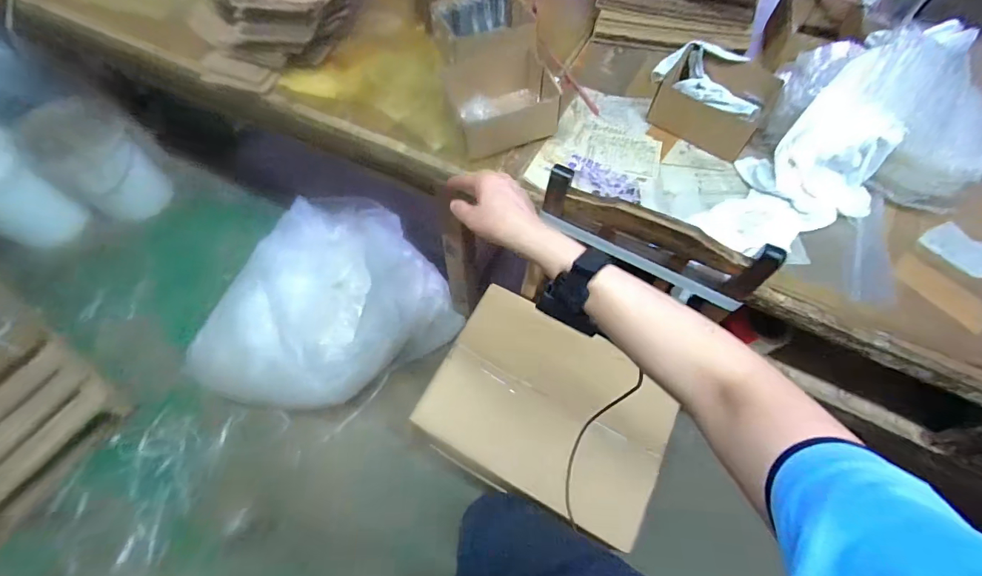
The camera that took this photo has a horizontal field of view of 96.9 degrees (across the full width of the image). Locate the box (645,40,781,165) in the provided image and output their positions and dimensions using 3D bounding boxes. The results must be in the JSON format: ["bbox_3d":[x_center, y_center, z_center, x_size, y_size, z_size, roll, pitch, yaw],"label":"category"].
[{"bbox_3d":[0.429,-0.381,0.860,0.225,0.084,0.179,28,66,14],"label":"box"}]

